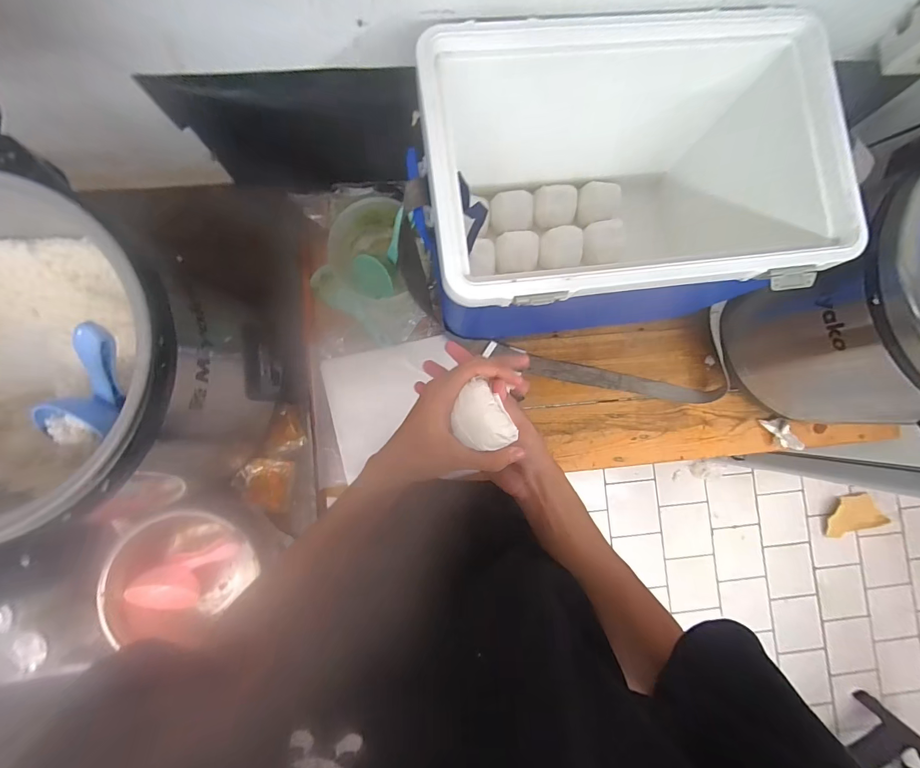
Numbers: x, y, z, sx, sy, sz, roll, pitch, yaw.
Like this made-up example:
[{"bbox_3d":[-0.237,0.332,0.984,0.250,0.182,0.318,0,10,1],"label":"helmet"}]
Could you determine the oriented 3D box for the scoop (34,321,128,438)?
[{"bbox_3d":[-0.394,-0.003,0.415,0.061,0.052,0.151,38,119,-1],"label":"scoop"}]

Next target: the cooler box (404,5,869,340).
[{"bbox_3d":[0.188,-0.261,0.577,0.503,0.284,0.335,-5,86,-5],"label":"cooler box"}]

